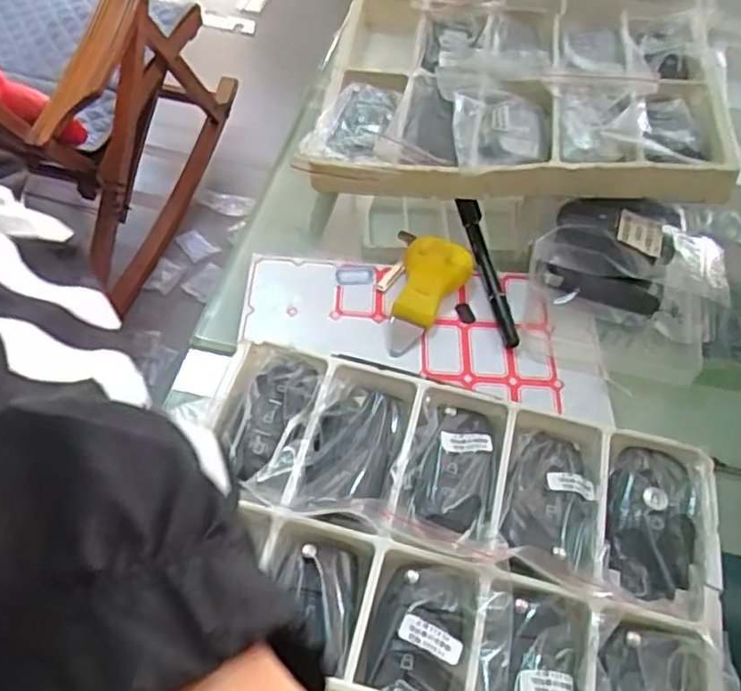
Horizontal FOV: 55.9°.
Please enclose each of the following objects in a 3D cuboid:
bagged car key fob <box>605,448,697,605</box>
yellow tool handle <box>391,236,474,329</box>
[{"bbox_3d":[0.125,0.075,0.312,0.036,0.015,0.070,14,54,5],"label":"bagged car key fob"},{"bbox_3d":[0.036,-0.034,0.400,0.038,0.013,0.054,13,71,8],"label":"yellow tool handle"}]

